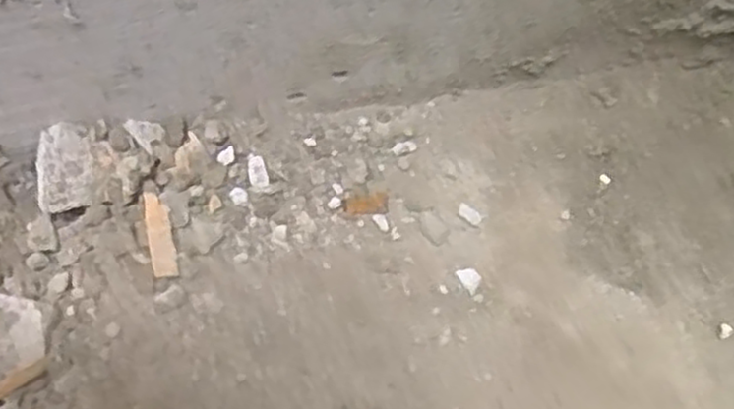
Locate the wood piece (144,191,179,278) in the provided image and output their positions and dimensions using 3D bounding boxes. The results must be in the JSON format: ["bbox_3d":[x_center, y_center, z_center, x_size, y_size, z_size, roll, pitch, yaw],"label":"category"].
[{"bbox_3d":[-0.142,0.020,0.521,0.016,0.008,0.060,-12,85,-7],"label":"wood piece"}]

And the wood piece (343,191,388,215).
[{"bbox_3d":[0.000,0.000,0.567,0.034,0.004,0.016,-11,70,-7],"label":"wood piece"}]

